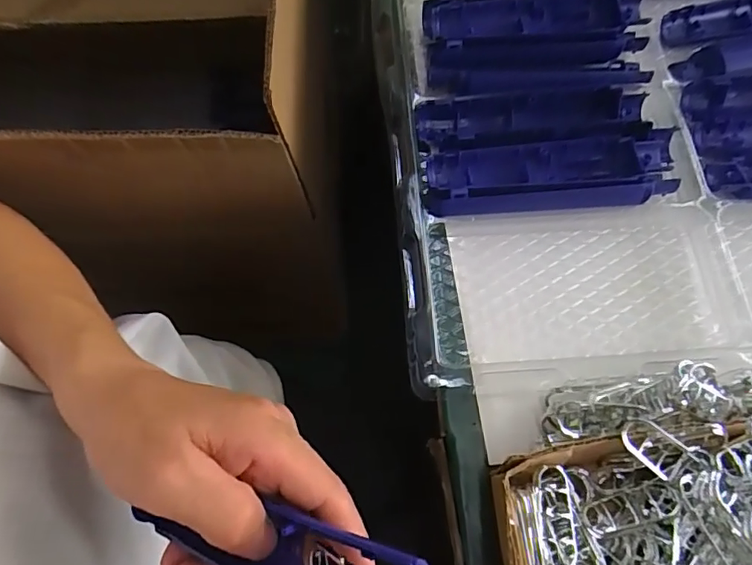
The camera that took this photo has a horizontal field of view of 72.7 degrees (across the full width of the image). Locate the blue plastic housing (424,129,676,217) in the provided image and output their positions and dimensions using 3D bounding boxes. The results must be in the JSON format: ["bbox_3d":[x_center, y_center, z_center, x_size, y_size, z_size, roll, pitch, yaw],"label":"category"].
[{"bbox_3d":[0.125,-0.073,0.366,0.179,0.031,0.053,-6,69,-1],"label":"blue plastic housing"}]

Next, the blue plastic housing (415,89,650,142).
[{"bbox_3d":[0.115,-0.122,0.384,0.164,0.026,0.036,-5,69,0],"label":"blue plastic housing"}]

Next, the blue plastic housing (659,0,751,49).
[{"bbox_3d":[0.320,-0.223,0.426,0.172,0.013,0.032,-12,70,-3],"label":"blue plastic housing"}]

